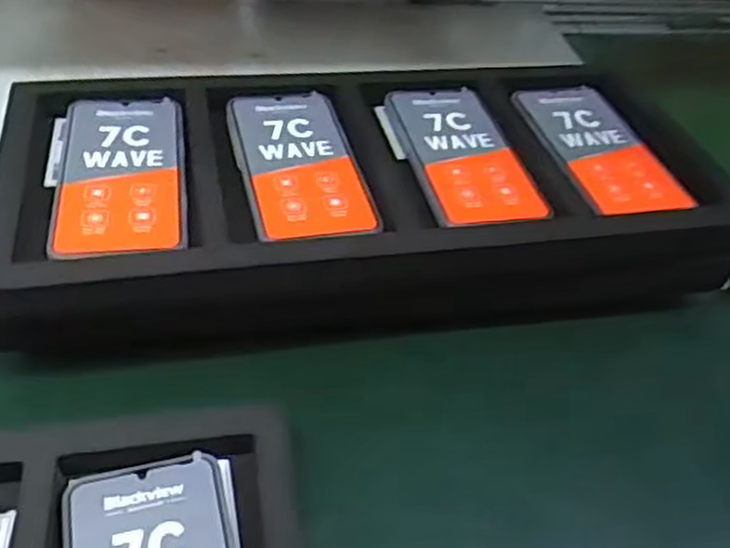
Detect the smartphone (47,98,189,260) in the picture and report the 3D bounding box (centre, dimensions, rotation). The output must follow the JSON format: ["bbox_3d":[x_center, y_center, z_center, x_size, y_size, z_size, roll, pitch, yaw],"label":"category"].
[{"bbox_3d":[-0.159,-0.069,0.482,0.078,0.012,0.162,-3,44,-12],"label":"smartphone"}]

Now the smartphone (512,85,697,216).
[{"bbox_3d":[0.176,-0.095,0.545,0.083,0.008,0.167,-3,43,-12],"label":"smartphone"}]

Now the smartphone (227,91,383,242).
[{"bbox_3d":[-0.046,-0.079,0.505,0.078,0.005,0.168,-6,44,-15],"label":"smartphone"}]

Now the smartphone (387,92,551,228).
[{"bbox_3d":[0.070,-0.088,0.530,0.076,0.007,0.167,-5,44,-14],"label":"smartphone"}]

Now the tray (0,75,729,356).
[{"bbox_3d":[0.004,-0.059,0.525,0.478,0.078,0.225,-4,44,-12],"label":"tray"}]

